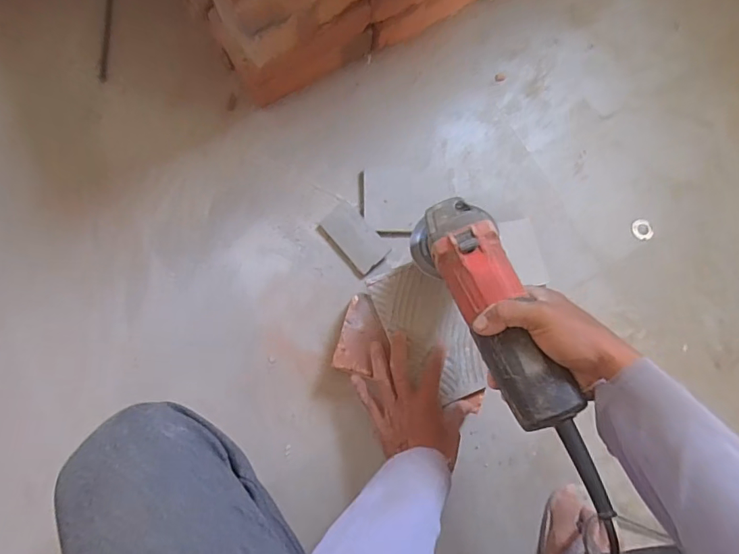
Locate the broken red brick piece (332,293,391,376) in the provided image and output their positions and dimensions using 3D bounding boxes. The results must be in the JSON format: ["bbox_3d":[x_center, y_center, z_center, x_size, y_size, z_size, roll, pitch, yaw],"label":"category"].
[{"bbox_3d":[-0.006,0.069,0.565,0.056,0.009,0.092,16,81,0],"label":"broken red brick piece"}]

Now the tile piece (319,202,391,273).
[{"bbox_3d":[-0.020,-0.054,0.626,0.053,0.012,0.092,-40,85,-8],"label":"tile piece"}]

